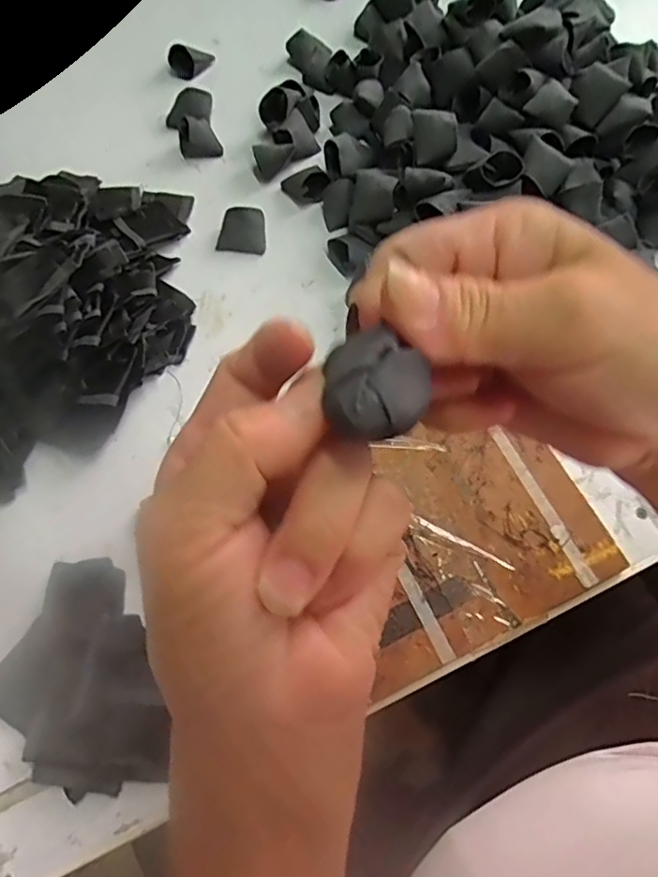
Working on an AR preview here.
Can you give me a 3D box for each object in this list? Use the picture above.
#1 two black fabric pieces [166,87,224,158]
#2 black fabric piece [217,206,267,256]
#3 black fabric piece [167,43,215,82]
[{"bbox_3d":[-0.130,-0.302,0.545,0.044,0.026,0.073,-12,66,-6],"label":"two black fabric pieces"},{"bbox_3d":[-0.074,-0.179,0.492,0.040,0.019,0.036,7,65,3],"label":"black fabric piece"},{"bbox_3d":[-0.140,-0.388,0.588,0.046,0.028,0.021,-24,67,-11],"label":"black fabric piece"}]

